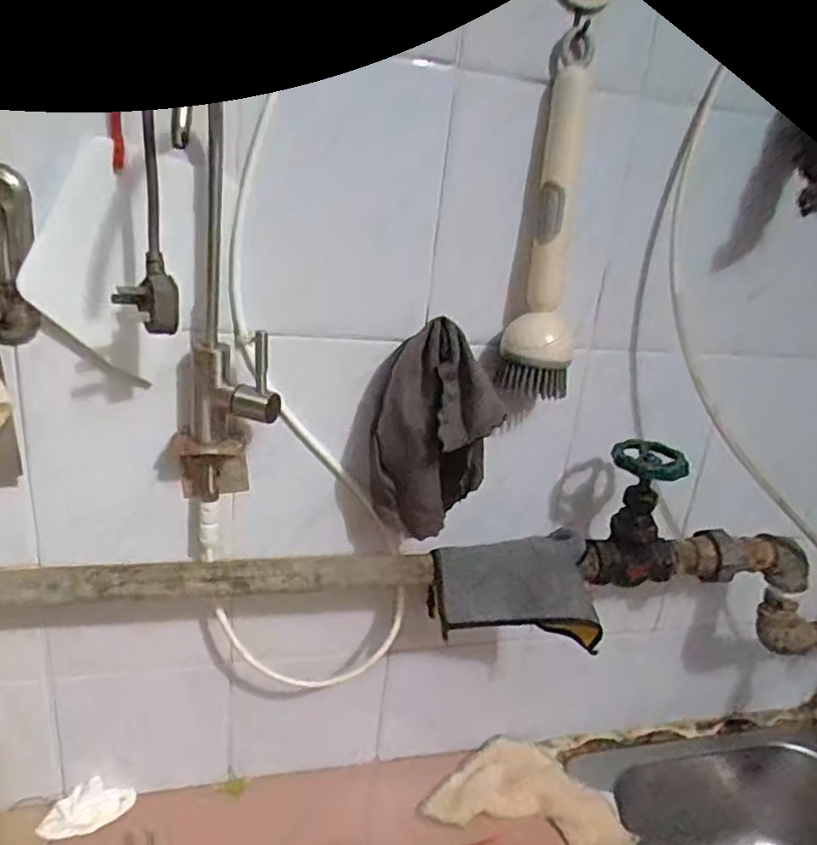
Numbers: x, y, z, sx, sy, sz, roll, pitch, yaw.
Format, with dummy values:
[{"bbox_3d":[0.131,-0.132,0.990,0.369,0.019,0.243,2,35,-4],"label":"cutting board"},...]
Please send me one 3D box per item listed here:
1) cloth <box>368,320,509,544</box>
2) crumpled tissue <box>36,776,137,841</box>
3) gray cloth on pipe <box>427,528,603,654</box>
[{"bbox_3d":[0.017,0.012,0.499,0.091,0.160,0.047,9,20,3],"label":"cloth"},{"bbox_3d":[-0.291,0.351,0.603,0.075,0.026,0.036,1,21,-18],"label":"crumpled tissue"},{"bbox_3d":[0.085,0.137,0.545,0.132,0.069,0.075,0,22,-19],"label":"gray cloth on pipe"}]

